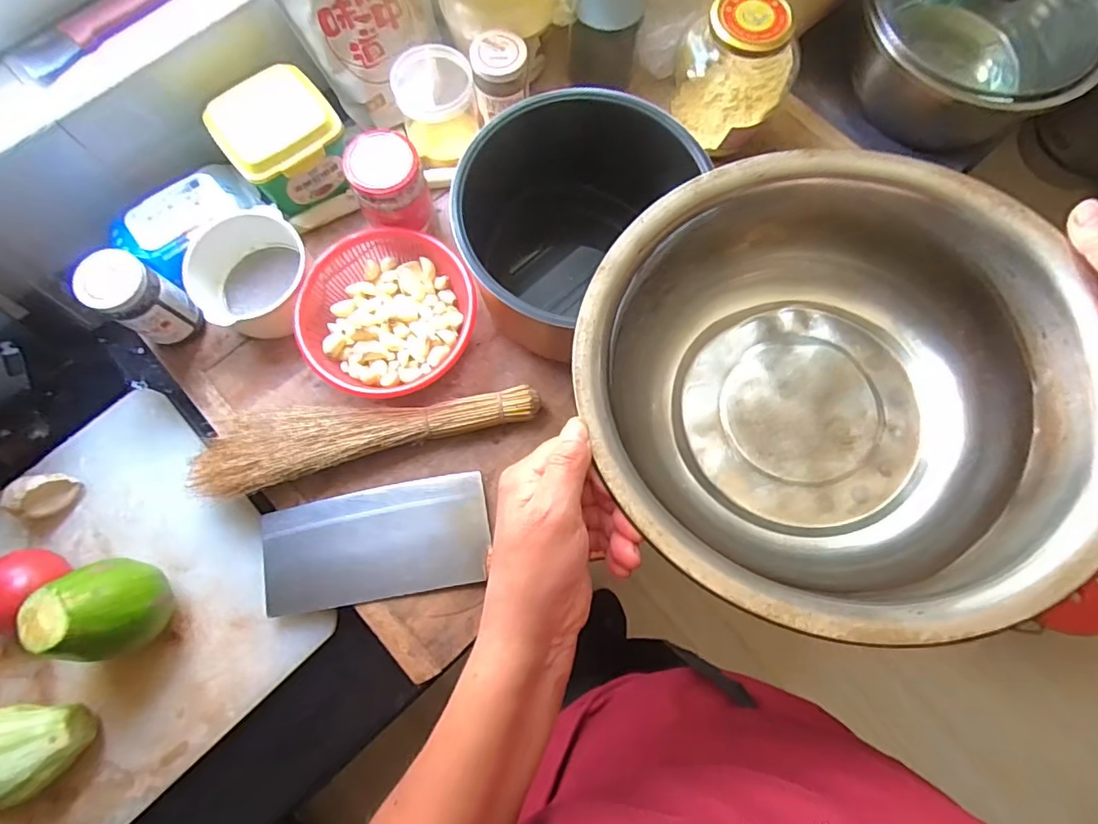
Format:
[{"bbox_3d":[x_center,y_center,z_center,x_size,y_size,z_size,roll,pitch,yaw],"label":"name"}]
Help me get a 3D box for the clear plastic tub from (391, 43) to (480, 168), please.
[{"bbox_3d":[-0.123,-0.333,0.595,0.070,0.088,0.084,42,79,9],"label":"clear plastic tub"}]

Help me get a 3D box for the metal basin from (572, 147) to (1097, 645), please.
[{"bbox_3d":[0.154,-0.021,0.323,0.266,0.108,0.269,0,76,-1],"label":"metal basin"}]

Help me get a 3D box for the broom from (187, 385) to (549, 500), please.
[{"bbox_3d":[-0.185,0.011,0.541,0.339,0.040,0.080,-15,77,-5],"label":"broom"}]

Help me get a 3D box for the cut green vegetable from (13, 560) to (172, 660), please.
[{"bbox_3d":[-0.389,0.172,0.478,0.066,0.100,0.066,0,76,-1],"label":"cut green vegetable"}]

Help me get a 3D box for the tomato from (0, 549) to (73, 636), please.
[{"bbox_3d":[-0.504,0.165,0.510,0.058,0.052,0.068,19,77,4],"label":"tomato"}]

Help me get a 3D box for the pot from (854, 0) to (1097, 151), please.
[{"bbox_3d":[0.503,-0.433,0.644,0.257,0.125,0.223,-20,77,-6],"label":"pot"}]

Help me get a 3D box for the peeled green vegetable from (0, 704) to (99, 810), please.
[{"bbox_3d":[-0.453,0.292,0.470,0.079,0.067,0.079,-20,77,-6],"label":"peeled green vegetable"}]

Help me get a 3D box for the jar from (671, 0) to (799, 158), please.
[{"bbox_3d":[0.201,-0.368,0.592,0.106,0.139,0.098,0,76,-1],"label":"jar"}]

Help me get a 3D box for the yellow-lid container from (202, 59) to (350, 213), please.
[{"bbox_3d":[-0.276,-0.282,0.567,0.112,0.076,0.104,-38,80,-9],"label":"yellow-lid container"}]

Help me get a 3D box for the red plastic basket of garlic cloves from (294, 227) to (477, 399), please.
[{"bbox_3d":[-0.163,-0.100,0.561,0.168,0.058,0.165,0,76,-1],"label":"red plastic basket of garlic cloves"}]

